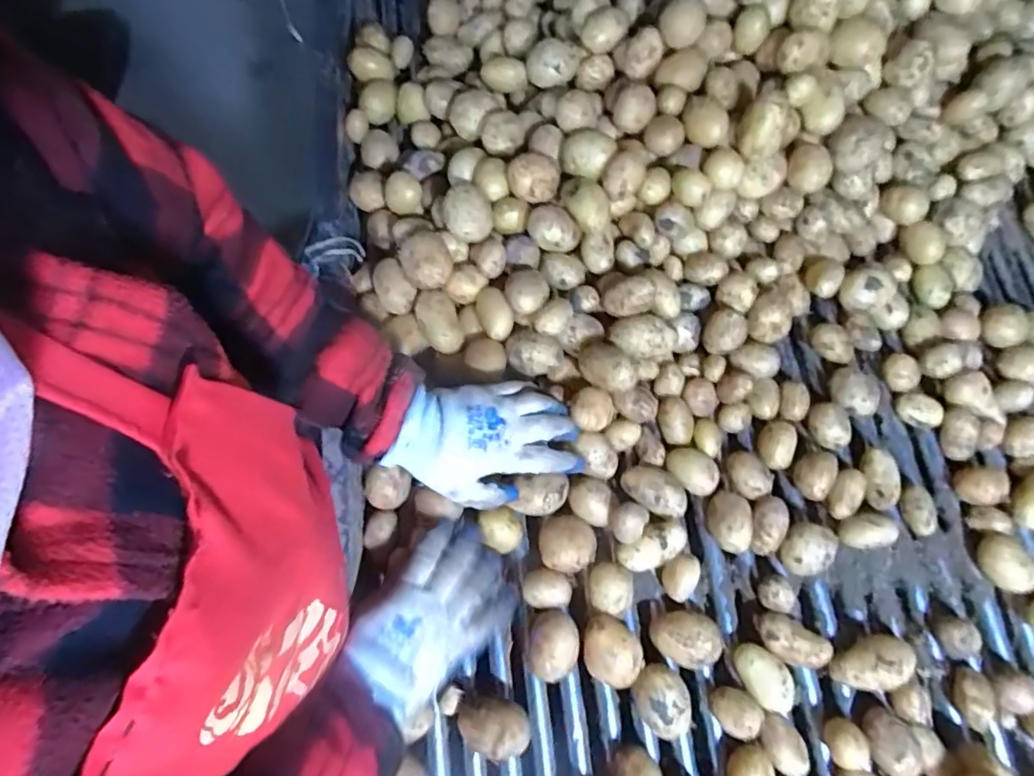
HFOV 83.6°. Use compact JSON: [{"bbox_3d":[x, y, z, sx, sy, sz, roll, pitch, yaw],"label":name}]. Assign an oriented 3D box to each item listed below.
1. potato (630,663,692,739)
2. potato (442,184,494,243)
[{"bbox_3d":[0.125,0.273,0.505,0.046,0.038,0.058,-17,70,-5],"label":"potato"},{"bbox_3d":[-0.049,-0.172,0.585,0.049,0.049,0.049,0,69,1],"label":"potato"}]

